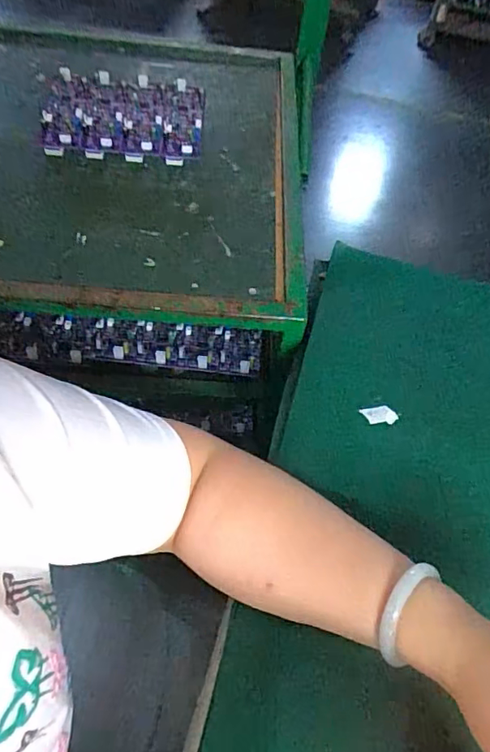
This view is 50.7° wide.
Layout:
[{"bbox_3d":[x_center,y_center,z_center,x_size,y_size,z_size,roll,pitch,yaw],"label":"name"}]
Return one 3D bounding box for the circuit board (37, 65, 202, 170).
[{"bbox_3d":[-0.155,-0.329,0.650,0.206,0.041,0.136,5,55,-2],"label":"circuit board"}]

